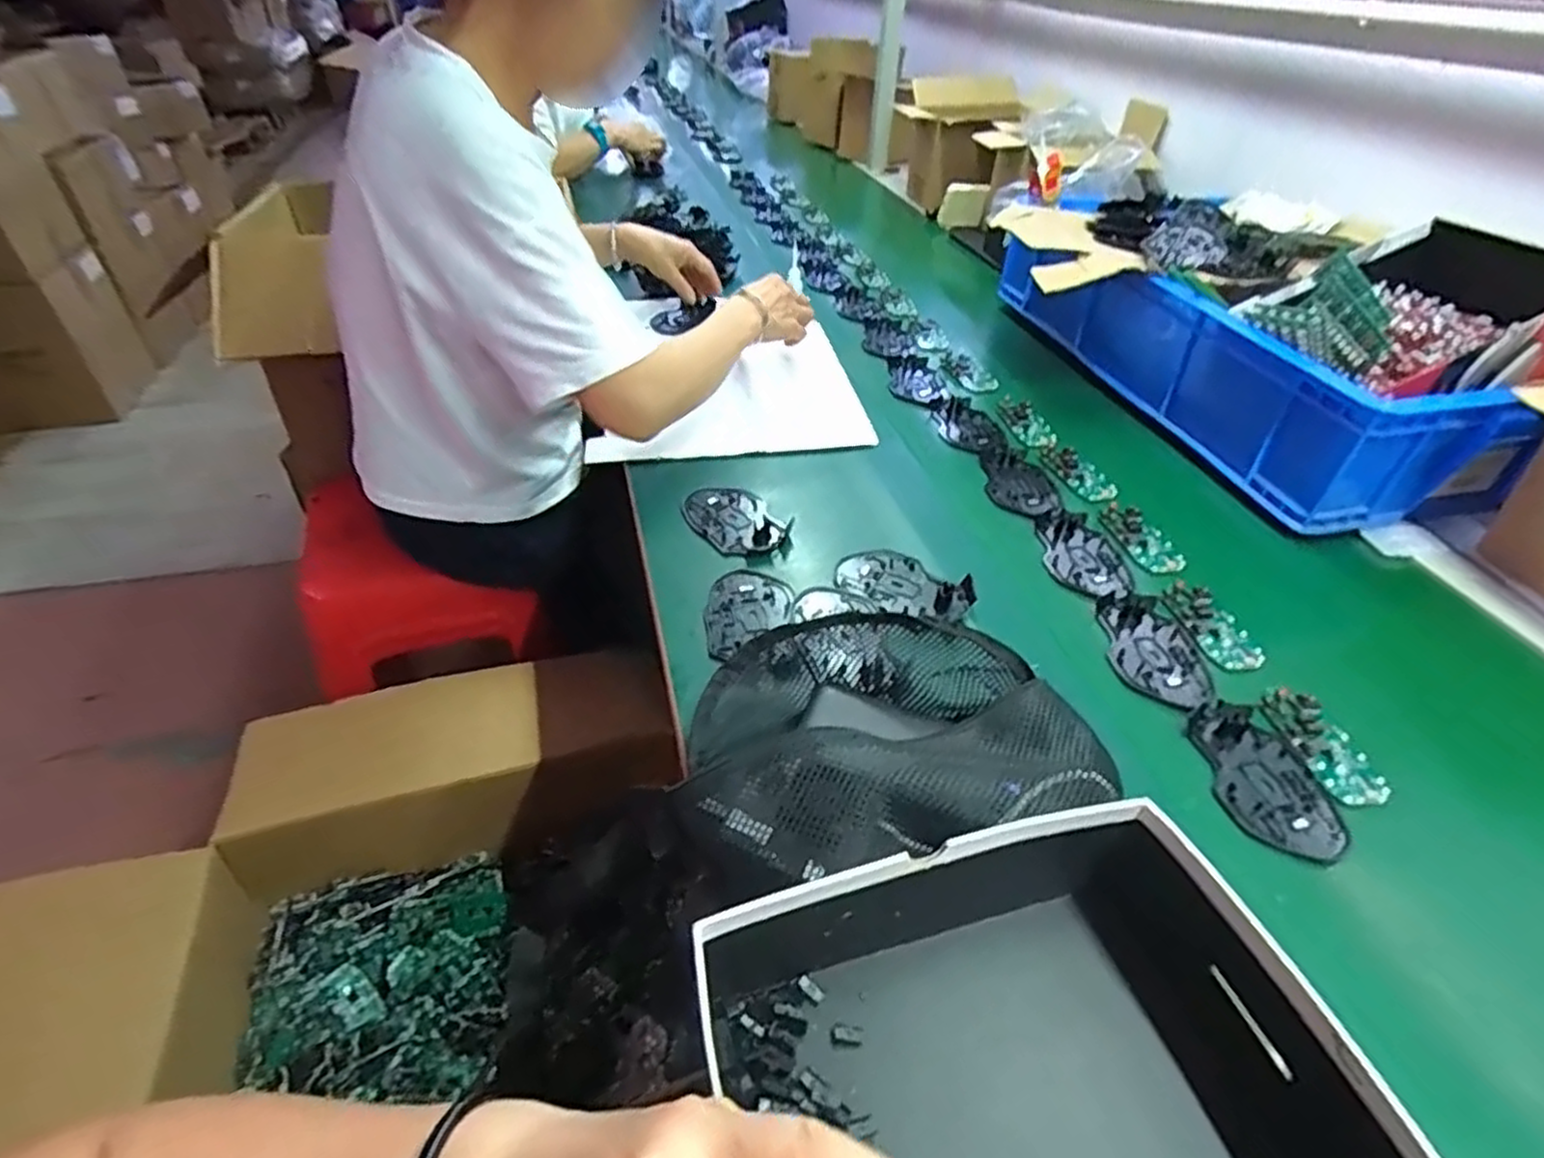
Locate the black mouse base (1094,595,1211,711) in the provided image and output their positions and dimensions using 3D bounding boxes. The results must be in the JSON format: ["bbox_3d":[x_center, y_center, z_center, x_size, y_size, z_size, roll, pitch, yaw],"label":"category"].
[{"bbox_3d":[0.303,0.059,0.603,0.067,0.015,0.117,5,41,2],"label":"black mouse base"}]

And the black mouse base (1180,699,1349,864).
[{"bbox_3d":[0.333,0.138,0.512,0.071,0.020,0.117,-5,42,-10],"label":"black mouse base"}]

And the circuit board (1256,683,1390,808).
[{"bbox_3d":[0.388,0.117,0.529,0.047,0.008,0.092,-11,46,-6],"label":"circuit board"}]

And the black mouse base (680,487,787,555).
[{"bbox_3d":[-0.037,-0.055,0.702,0.075,0.008,0.105,-15,44,-20],"label":"black mouse base"}]

